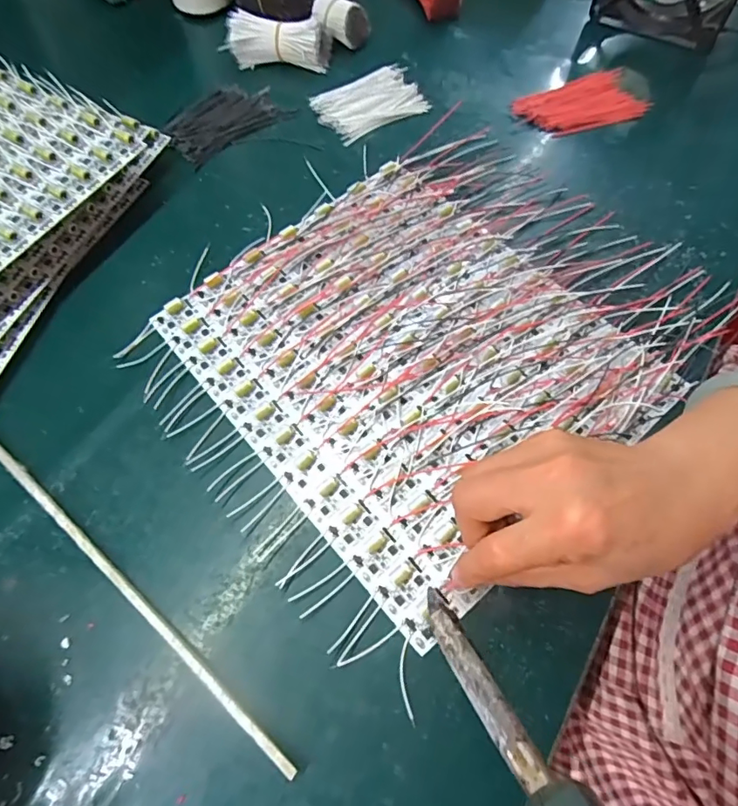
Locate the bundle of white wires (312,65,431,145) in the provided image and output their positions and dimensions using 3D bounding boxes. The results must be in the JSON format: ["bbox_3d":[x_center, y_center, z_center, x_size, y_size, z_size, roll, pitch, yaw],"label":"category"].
[{"bbox_3d":[0.000,-0.274,0.454,0.095,0.009,0.065,-25,67,-9],"label":"bundle of white wires"}]

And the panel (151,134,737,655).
[{"bbox_3d":[0.049,-0.060,0.354,0.311,0.011,0.286,-39,70,-15],"label":"panel"}]

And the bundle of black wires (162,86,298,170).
[{"bbox_3d":[-0.130,-0.254,0.447,0.102,0.009,0.065,-38,70,-14],"label":"bundle of black wires"}]

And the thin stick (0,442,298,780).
[{"bbox_3d":[-0.143,0.101,0.286,0.275,0.008,0.007,38,72,17],"label":"thin stick"}]

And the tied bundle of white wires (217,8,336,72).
[{"bbox_3d":[-0.085,-0.337,0.467,0.093,0.034,0.033,7,66,5],"label":"tied bundle of white wires"}]

